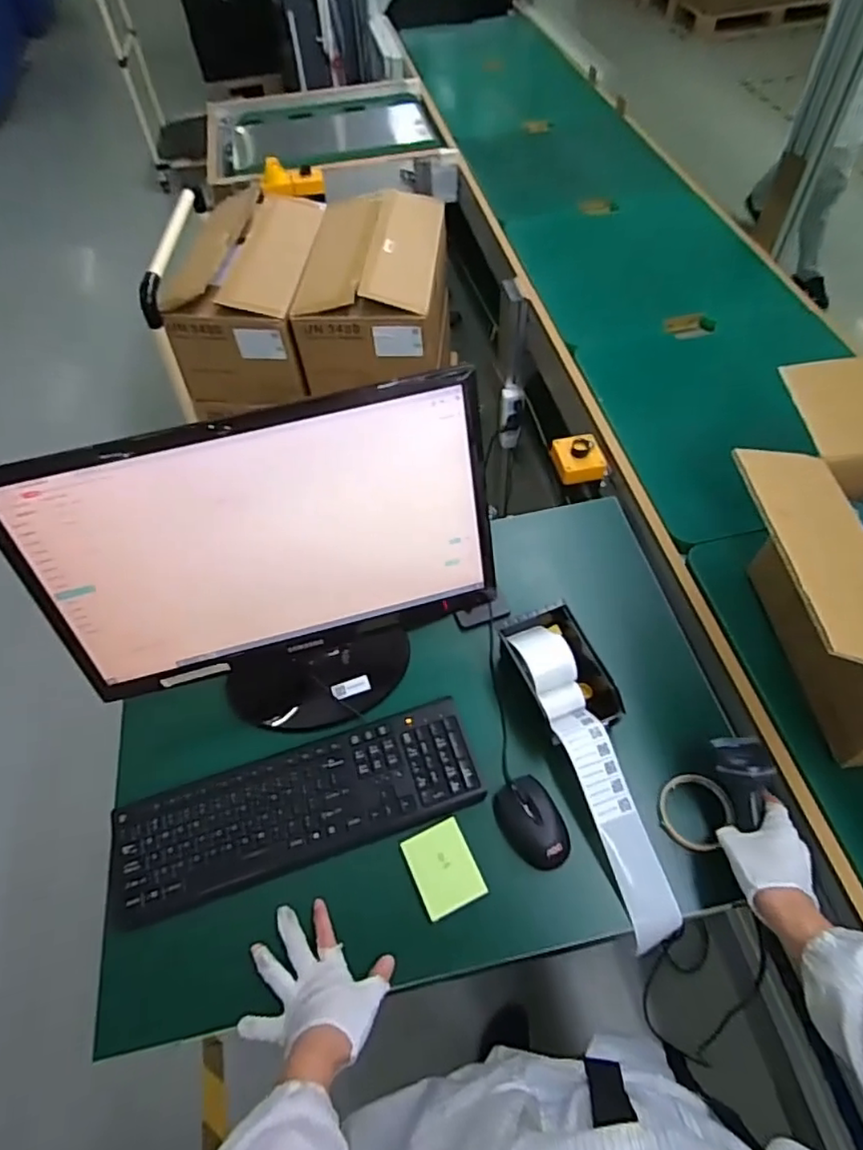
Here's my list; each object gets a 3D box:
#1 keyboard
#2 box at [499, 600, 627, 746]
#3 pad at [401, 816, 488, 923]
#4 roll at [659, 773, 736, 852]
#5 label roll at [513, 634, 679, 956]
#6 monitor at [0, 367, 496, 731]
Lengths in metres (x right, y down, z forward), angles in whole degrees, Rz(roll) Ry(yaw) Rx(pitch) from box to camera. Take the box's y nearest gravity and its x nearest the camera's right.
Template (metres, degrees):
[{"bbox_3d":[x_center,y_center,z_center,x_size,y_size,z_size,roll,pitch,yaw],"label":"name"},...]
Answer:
[{"bbox_3d":[-0.164,0.281,0.752,0.444,0.020,0.135,-16,58,-10],"label":"keyboard"},{"bbox_3d":[0.170,0.133,0.829,0.116,0.073,0.179,-17,58,-11],"label":"box"},{"bbox_3d":[0.014,0.345,0.722,0.072,0.006,0.091,-21,59,-13],"label":"pad"},{"bbox_3d":[0.322,0.287,0.748,0.081,0.018,0.087,0,56,0],"label":"roll"},{"bbox_3d":[0.199,0.237,0.758,0.076,0.068,0.384,-16,58,-10],"label":"label roll"},{"bbox_3d":[-0.177,0.013,0.727,0.514,0.360,0.194,-10,57,-6],"label":"monitor"}]

